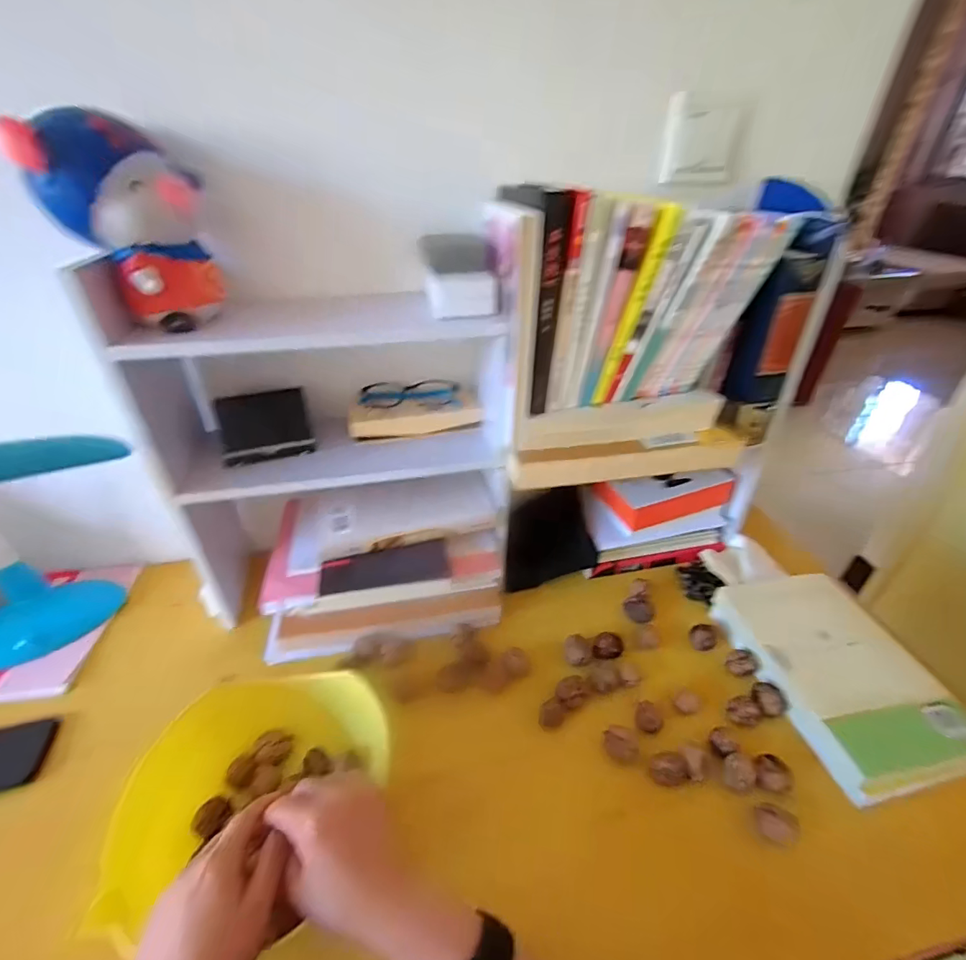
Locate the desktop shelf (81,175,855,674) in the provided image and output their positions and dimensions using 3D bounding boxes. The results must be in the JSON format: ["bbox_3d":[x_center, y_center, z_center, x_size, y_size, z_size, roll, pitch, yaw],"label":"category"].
[{"bbox_3d":[0.015,-0.067,0.588,0.726,0.447,0.231,-12,39,-15],"label":"desktop shelf"}]

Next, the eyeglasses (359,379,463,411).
[{"bbox_3d":[-0.095,-0.111,0.617,0.129,0.029,0.035,-2,35,-2],"label":"eyeglasses"}]

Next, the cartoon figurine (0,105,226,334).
[{"bbox_3d":[-0.317,-0.229,0.433,0.123,0.157,0.108,-18,39,-23],"label":"cartoon figurine"}]

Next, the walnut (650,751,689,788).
[{"bbox_3d":[0.189,0.294,0.478,0.034,0.028,0.024,-4,40,-2],"label":"walnut"}]

